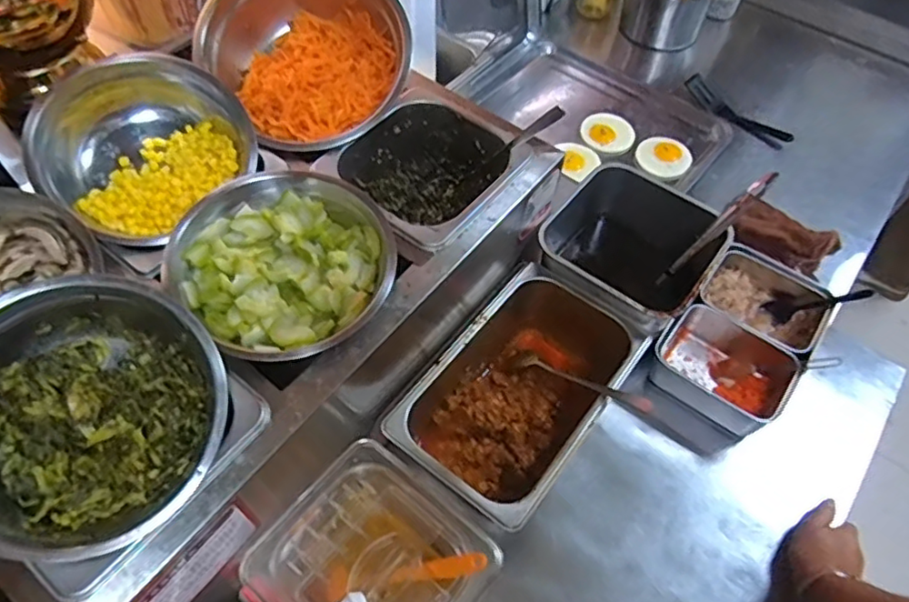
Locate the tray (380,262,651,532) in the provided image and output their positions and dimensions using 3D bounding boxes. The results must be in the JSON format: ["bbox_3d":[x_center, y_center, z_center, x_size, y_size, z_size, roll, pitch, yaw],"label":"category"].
[{"bbox_3d":[0.069,0.101,0.662,0.162,0.101,0.263,33,62,20],"label":"tray"}]

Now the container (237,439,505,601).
[{"bbox_3d":[-0.069,0.245,0.560,0.169,0.113,0.155,34,62,21],"label":"container"}]

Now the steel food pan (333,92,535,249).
[{"bbox_3d":[-0.029,-0.120,0.642,0.170,0.083,0.177,28,61,18],"label":"steel food pan"}]

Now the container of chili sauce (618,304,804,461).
[{"bbox_3d":[0.302,0.093,0.726,0.143,0.106,0.121,36,63,22],"label":"container of chili sauce"}]

